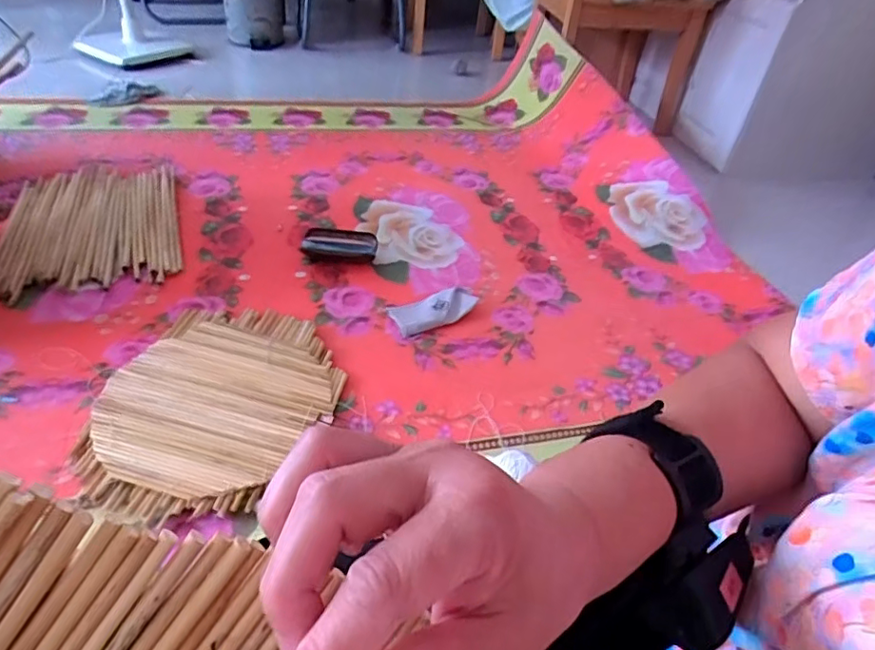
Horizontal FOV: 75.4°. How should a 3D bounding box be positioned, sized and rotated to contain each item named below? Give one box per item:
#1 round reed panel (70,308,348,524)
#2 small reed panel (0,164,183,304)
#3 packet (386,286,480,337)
[{"bbox_3d":[-0.341,0.117,0.895,0.339,0.026,0.410,7,41,1],"label":"round reed panel"},{"bbox_3d":[-0.751,-0.230,1.237,0.337,0.025,0.494,-10,43,-18],"label":"small reed panel"},{"bbox_3d":[-0.004,-0.037,1.121,0.178,0.019,0.086,-17,46,-25],"label":"packet"}]

